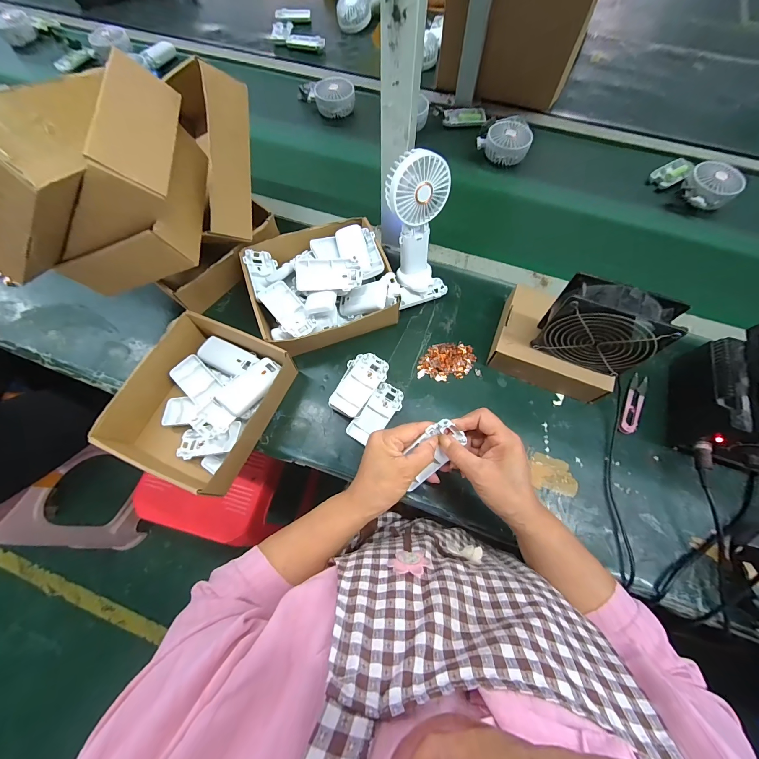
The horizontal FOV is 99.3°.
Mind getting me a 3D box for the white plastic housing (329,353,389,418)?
[{"bbox_3d":[-0.028,0.008,0.467,0.055,0.012,0.098,23,71,9],"label":"white plastic housing"}]

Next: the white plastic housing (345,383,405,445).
[{"bbox_3d":[-0.004,0.051,0.477,0.046,0.017,0.096,34,73,13],"label":"white plastic housing"}]

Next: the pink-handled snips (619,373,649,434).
[{"bbox_3d":[0.381,0.036,0.480,0.024,0.009,0.104,30,72,11],"label":"pink-handled snips"}]

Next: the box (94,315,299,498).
[{"bbox_3d":[-0.249,0.038,0.457,0.184,0.070,0.237,21,71,8],"label":"box"}]

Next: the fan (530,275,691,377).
[{"bbox_3d":[0.277,-0.064,0.404,0.121,0.116,0.043,24,71,9],"label":"fan"}]

